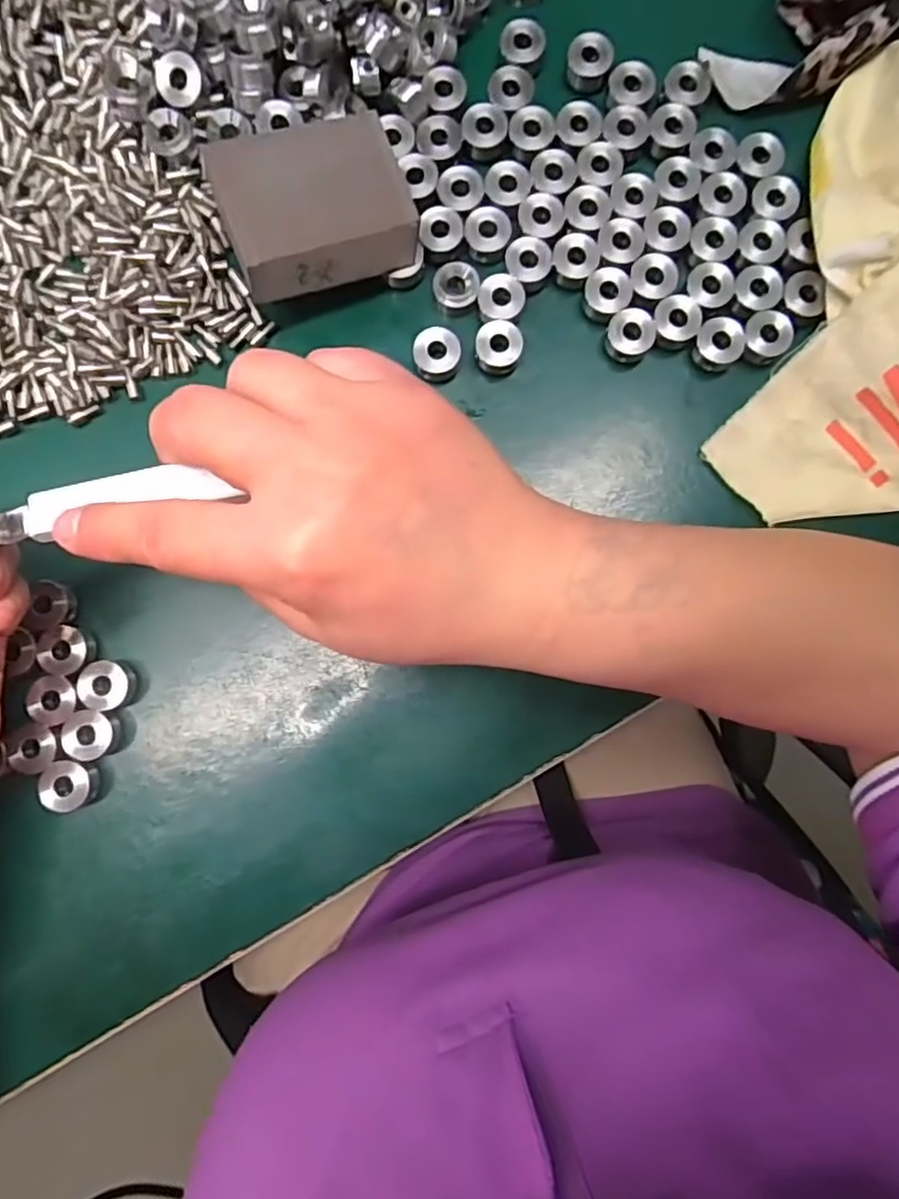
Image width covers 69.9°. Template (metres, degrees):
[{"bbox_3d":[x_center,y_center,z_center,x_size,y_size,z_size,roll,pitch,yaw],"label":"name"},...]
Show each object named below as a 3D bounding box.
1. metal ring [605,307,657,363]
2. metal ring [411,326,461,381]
[{"bbox_3d":[0.075,-0.111,0.268,0.019,0.016,0.018,0,86,-1],"label":"metal ring"},{"bbox_3d":[-0.005,-0.102,0.270,0.019,0.018,0.018,0,86,-1],"label":"metal ring"}]

